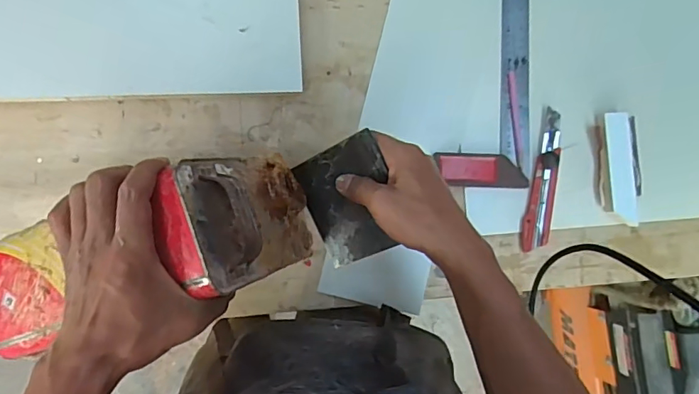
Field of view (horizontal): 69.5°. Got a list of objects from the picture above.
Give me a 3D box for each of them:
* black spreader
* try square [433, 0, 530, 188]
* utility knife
[{"bbox_3d":[0.001,0.005,0.469,0.099,0.007,0.107,-23,90,39],"label":"black spreader"},{"bbox_3d":[0.177,-0.162,0.630,0.107,0.021,0.298,4,89,-3],"label":"try square"},{"bbox_3d":[0.241,-0.021,0.631,0.030,0.017,0.173,7,89,-3],"label":"utility knife"}]

